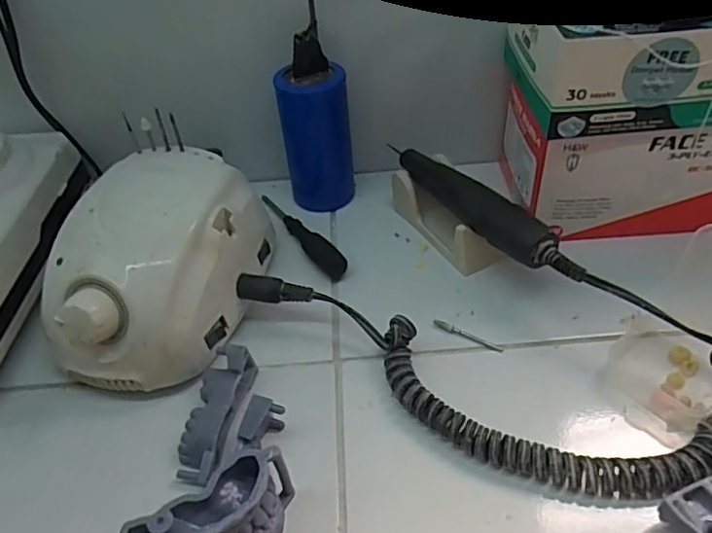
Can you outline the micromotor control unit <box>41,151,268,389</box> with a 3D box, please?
[{"bbox_3d":[-0.117,0.002,0.349,0.091,0.080,0.136,10,46,16],"label":"micromotor control unit"}]

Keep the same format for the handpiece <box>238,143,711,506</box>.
[{"bbox_3d":[0.081,0.022,0.336,0.263,0.043,0.165,29,54,31],"label":"handpiece"}]

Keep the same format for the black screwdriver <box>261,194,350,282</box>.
[{"bbox_3d":[-0.041,-0.026,0.427,0.017,0.011,0.111,-27,48,-20],"label":"black screwdriver"}]

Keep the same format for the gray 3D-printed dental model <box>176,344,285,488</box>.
[{"bbox_3d":[-0.064,0.079,0.305,0.047,0.027,0.069,7,46,13],"label":"gray 3D-printed dental model"}]

